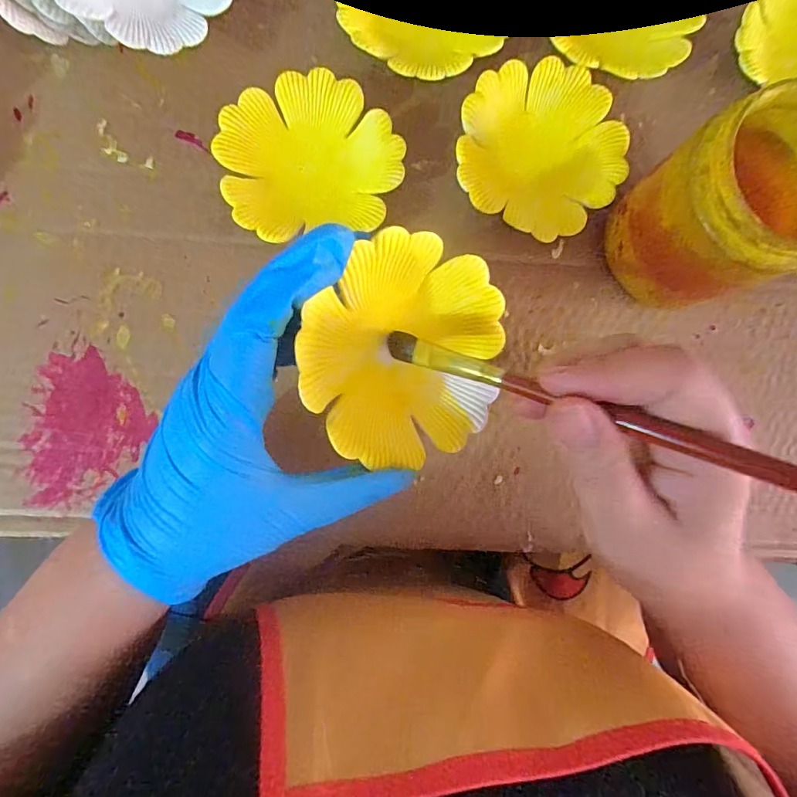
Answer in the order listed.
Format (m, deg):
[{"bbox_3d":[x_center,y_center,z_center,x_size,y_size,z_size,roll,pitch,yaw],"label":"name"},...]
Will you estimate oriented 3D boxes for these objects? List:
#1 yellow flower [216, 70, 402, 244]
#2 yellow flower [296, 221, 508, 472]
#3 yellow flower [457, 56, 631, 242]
[{"bbox_3d":[-0.050,-0.139,0.270,0.100,0.025,0.086,-6,89,-4],"label":"yellow flower"},{"bbox_3d":[0.002,-0.021,0.202,0.098,0.021,0.095,-9,107,-30],"label":"yellow flower"},{"bbox_3d":[0.086,-0.152,0.279,0.096,0.024,0.107,23,87,-3],"label":"yellow flower"}]

